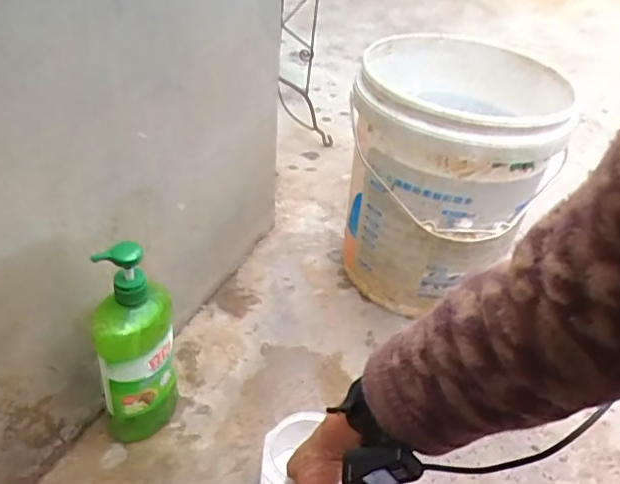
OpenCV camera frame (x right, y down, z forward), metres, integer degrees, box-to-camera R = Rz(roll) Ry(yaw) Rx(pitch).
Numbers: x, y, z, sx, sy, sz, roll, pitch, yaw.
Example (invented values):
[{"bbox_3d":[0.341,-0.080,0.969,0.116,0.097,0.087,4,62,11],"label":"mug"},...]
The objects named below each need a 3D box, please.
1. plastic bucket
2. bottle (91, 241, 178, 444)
[{"bbox_3d":[0.206,-0.092,0.926,0.289,0.362,0.300,13,37,9],"label":"plastic bucket"},{"bbox_3d":[-0.201,0.119,0.667,0.081,0.277,0.073,-5,38,-16],"label":"bottle"}]

